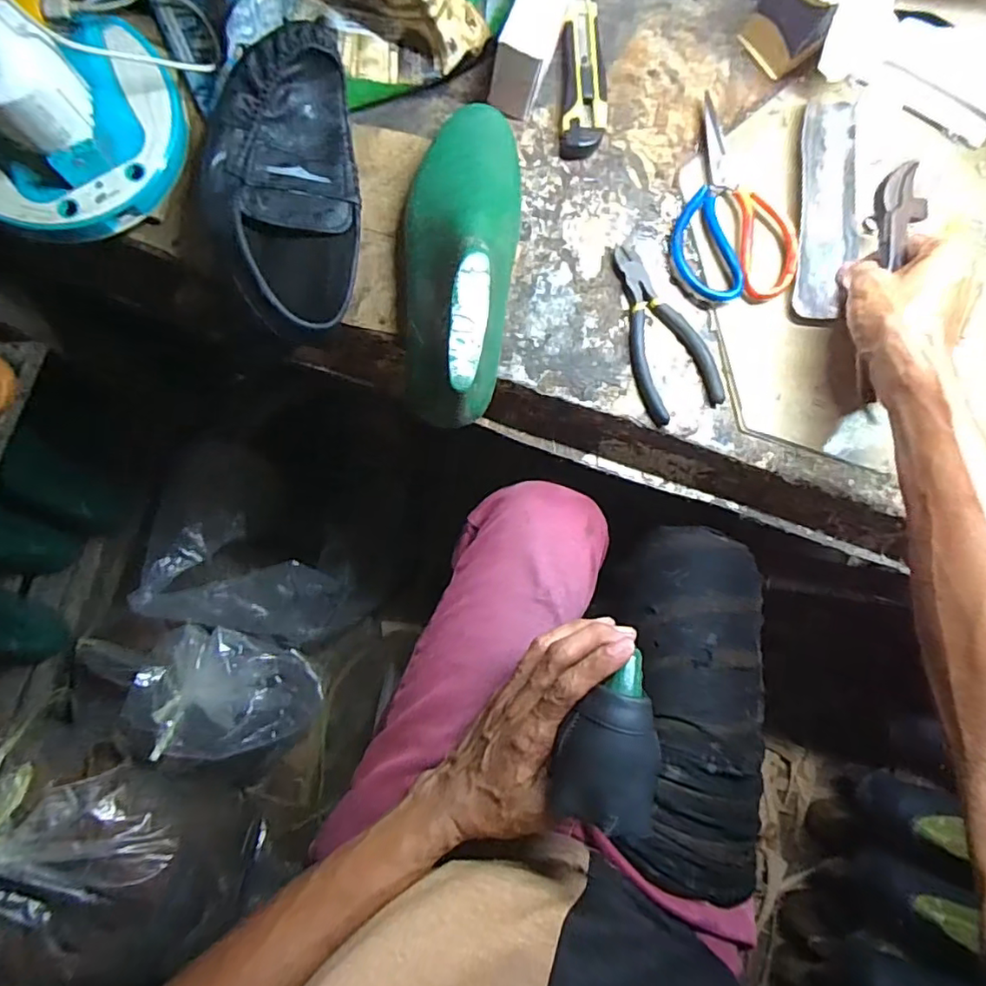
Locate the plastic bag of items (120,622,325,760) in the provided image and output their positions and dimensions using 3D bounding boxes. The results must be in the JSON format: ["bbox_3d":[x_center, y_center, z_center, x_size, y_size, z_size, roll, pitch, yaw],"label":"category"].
[{"bbox_3d":[-0.307,0.223,0.665,0.181,0.108,0.133,-7,86,-4],"label":"plastic bag of items"}]

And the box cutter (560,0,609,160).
[{"bbox_3d":[0.080,-0.368,0.503,0.038,0.014,0.148,2,85,-3],"label":"box cutter"}]

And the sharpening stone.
[{"bbox_3d":[0.288,-0.246,0.496,0.050,0.013,0.193,6,85,-3],"label":"sharpening stone"}]

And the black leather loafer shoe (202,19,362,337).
[{"bbox_3d":[-0.160,-0.230,0.447,0.103,0.063,0.227,-6,86,-4],"label":"black leather loafer shoe"}]

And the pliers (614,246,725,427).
[{"bbox_3d":[0.140,-0.136,0.482,0.065,0.010,0.148,-17,86,-4],"label":"pliers"}]

